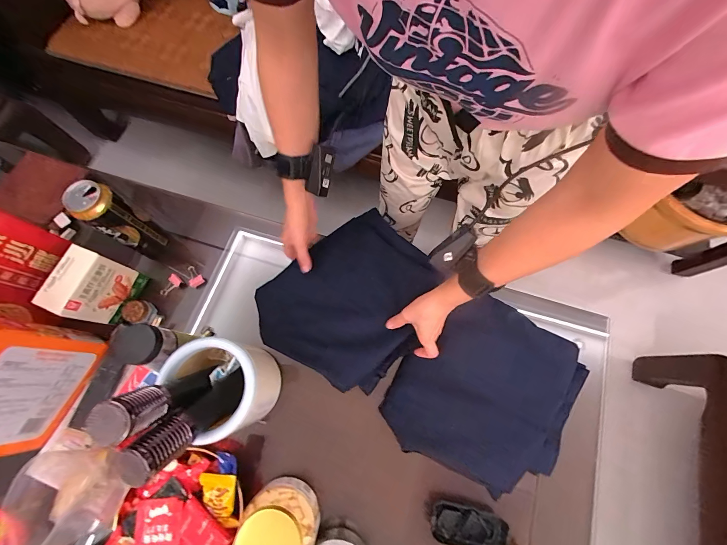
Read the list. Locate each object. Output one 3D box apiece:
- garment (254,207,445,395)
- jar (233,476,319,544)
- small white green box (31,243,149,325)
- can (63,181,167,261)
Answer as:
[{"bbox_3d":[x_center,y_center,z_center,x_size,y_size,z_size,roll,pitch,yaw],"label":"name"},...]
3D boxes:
[{"bbox_3d":[-0.021,0.047,0.528,0.282,0.034,0.248,-42,76,-13],"label":"garment"},{"bbox_3d":[-0.116,0.347,0.418,0.090,0.083,0.094,0,71,0],"label":"jar"},{"bbox_3d":[-0.436,0.026,0.499,0.045,0.117,0.099,17,72,5],"label":"small white green box"},{"bbox_3d":[-0.401,-0.081,0.516,0.057,0.166,0.058,0,71,0],"label":"can"}]

